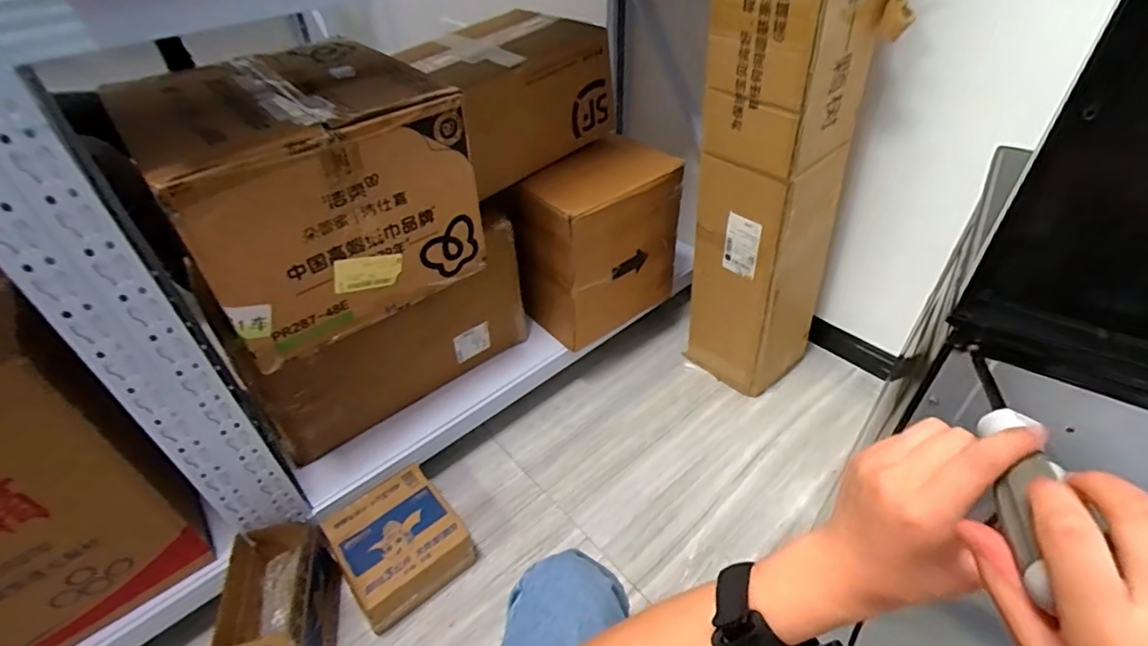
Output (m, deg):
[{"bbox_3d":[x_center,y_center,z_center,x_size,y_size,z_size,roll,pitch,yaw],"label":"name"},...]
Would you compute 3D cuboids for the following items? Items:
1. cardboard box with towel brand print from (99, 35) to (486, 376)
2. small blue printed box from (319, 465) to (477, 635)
[{"bbox_3d":[-0.422,-0.217,0.868,0.386,0.301,0.395,-32,49,-29],"label":"cardboard box with towel brand print"},{"bbox_3d":[-0.321,0.414,1.010,0.200,0.113,0.204,-29,48,-27],"label":"small blue printed box"}]

